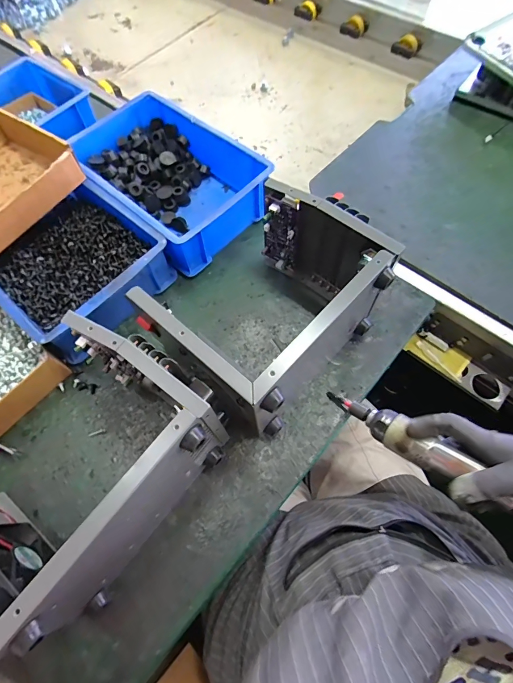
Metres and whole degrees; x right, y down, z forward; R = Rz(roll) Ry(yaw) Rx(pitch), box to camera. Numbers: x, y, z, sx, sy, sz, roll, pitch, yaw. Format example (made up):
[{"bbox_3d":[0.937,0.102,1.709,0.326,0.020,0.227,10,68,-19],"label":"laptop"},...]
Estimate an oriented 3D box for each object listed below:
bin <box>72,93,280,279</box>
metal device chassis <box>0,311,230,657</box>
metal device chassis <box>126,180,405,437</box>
[{"bbox_3d":[-0.154,-0.271,0.591,0.312,0.088,0.194,39,72,17],"label":"bin"},{"bbox_3d":[-0.172,0.124,0.372,0.184,0.156,0.242,34,71,17],"label":"metal device chassis"},{"bbox_3d":[0.023,-0.043,0.439,0.183,0.159,0.242,39,72,17],"label":"metal device chassis"}]

